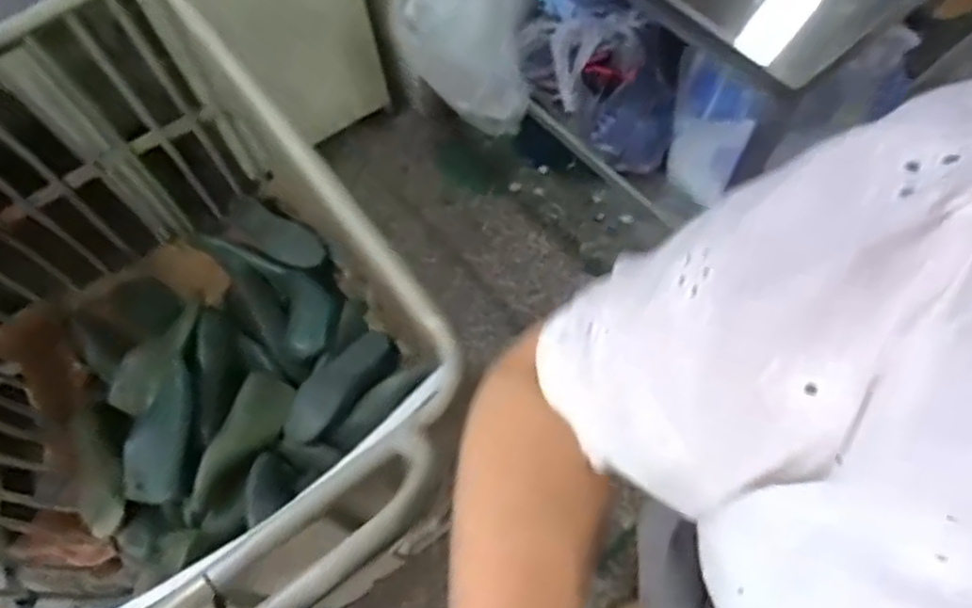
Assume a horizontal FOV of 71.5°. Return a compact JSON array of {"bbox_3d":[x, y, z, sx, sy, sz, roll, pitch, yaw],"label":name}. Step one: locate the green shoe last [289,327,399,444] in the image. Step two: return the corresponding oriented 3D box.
[{"bbox_3d":[-0.250,0.140,1.184,0.073,0.075,0.246,34,56,17],"label":"green shoe last"}]

